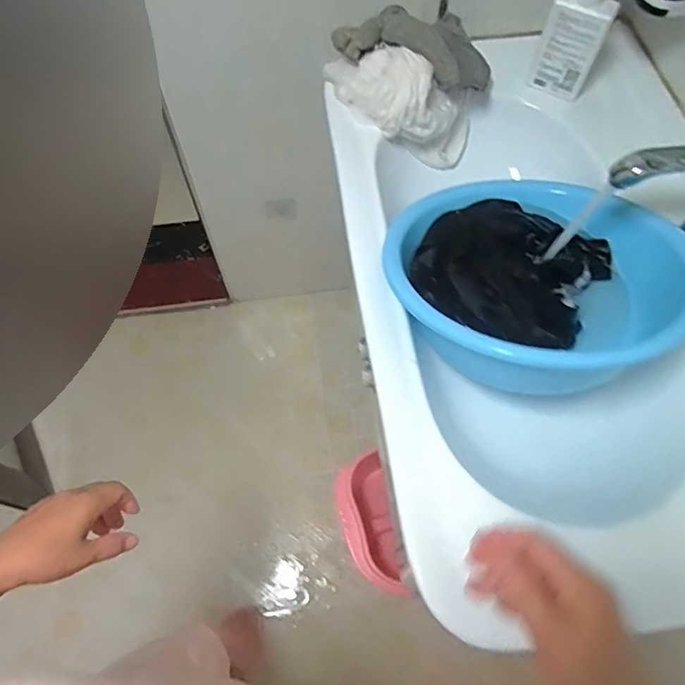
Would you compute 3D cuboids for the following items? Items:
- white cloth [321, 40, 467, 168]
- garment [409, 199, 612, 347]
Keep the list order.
[{"bbox_3d":[0.098,-0.330,0.736,0.229,0.110,0.094,24,61,-28],"label":"white cloth"},{"bbox_3d":[0.215,-0.097,0.667,0.222,0.046,0.189,24,66,10],"label":"garment"}]

